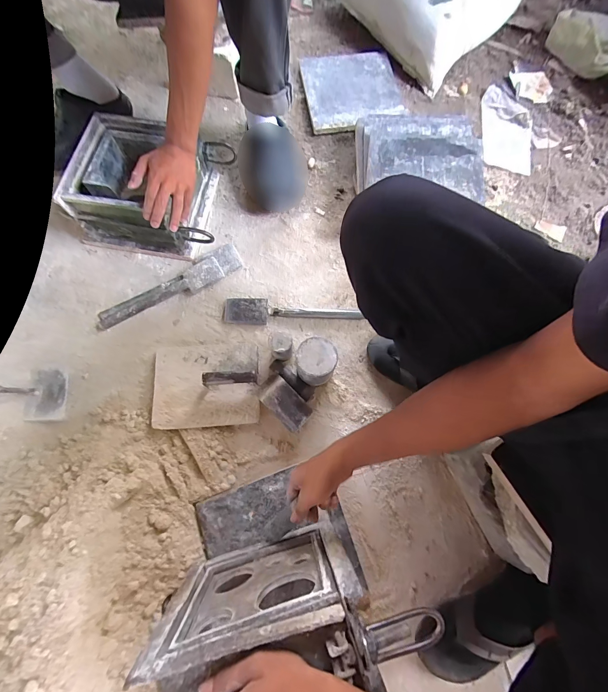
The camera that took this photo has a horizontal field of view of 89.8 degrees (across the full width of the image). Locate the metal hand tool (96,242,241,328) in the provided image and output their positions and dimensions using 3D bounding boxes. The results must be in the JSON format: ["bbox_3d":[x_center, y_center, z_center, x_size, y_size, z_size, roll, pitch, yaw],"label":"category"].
[{"bbox_3d":[-0.296,-0.124,0.679,0.334,0.023,0.068,-31,78,-7],"label":"metal hand tool"}]

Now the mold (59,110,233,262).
[{"bbox_3d":[-0.332,-0.346,0.674,0.292,0.134,0.249,8,77,2],"label":"mold"}]

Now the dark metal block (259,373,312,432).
[{"bbox_3d":[-0.035,0.112,0.597,0.111,0.054,0.062,42,81,13],"label":"dark metal block"}]

